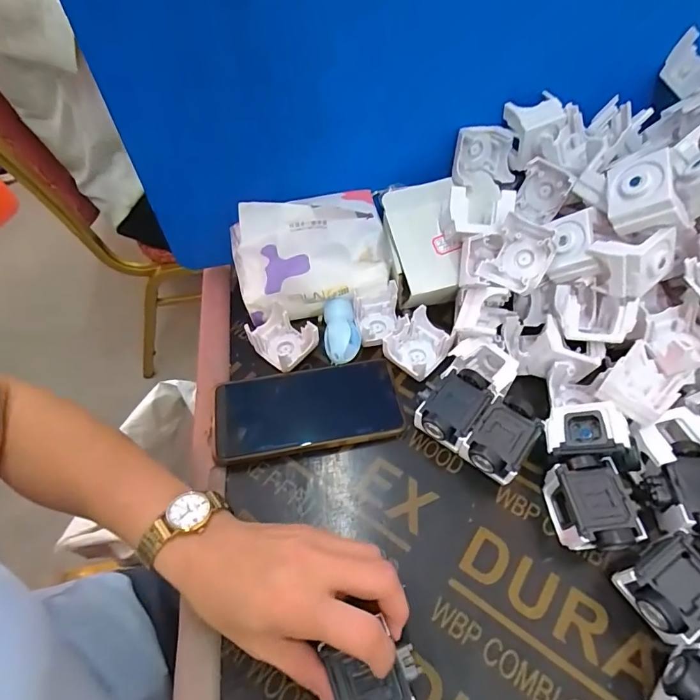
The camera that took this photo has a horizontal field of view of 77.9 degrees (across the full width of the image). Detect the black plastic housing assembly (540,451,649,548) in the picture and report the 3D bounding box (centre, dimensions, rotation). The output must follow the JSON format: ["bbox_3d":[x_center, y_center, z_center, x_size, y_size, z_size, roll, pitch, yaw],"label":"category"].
[{"bbox_3d":[0.174,0.115,0.315,0.047,0.047,0.060,-6,55,-2],"label":"black plastic housing assembly"}]

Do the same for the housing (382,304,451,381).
[{"bbox_3d":[0.062,-0.004,0.401,0.049,0.033,0.053,33,62,23],"label":"housing"}]

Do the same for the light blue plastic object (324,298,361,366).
[{"bbox_3d":[-0.008,-0.018,0.421,0.034,0.022,0.067,-4,55,-1],"label":"light blue plastic object"}]

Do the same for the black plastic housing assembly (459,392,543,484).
[{"bbox_3d":[0.120,0.073,0.348,0.043,0.043,0.068,31,61,22],"label":"black plastic housing assembly"}]

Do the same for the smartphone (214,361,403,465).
[{"bbox_3d":[-0.037,0.052,0.385,0.160,0.015,0.078,-10,55,-5],"label":"smartphone"}]

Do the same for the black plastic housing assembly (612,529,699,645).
[{"bbox_3d":[0.210,0.158,0.285,0.064,0.043,0.049,-24,57,-14],"label":"black plastic housing assembly"}]

